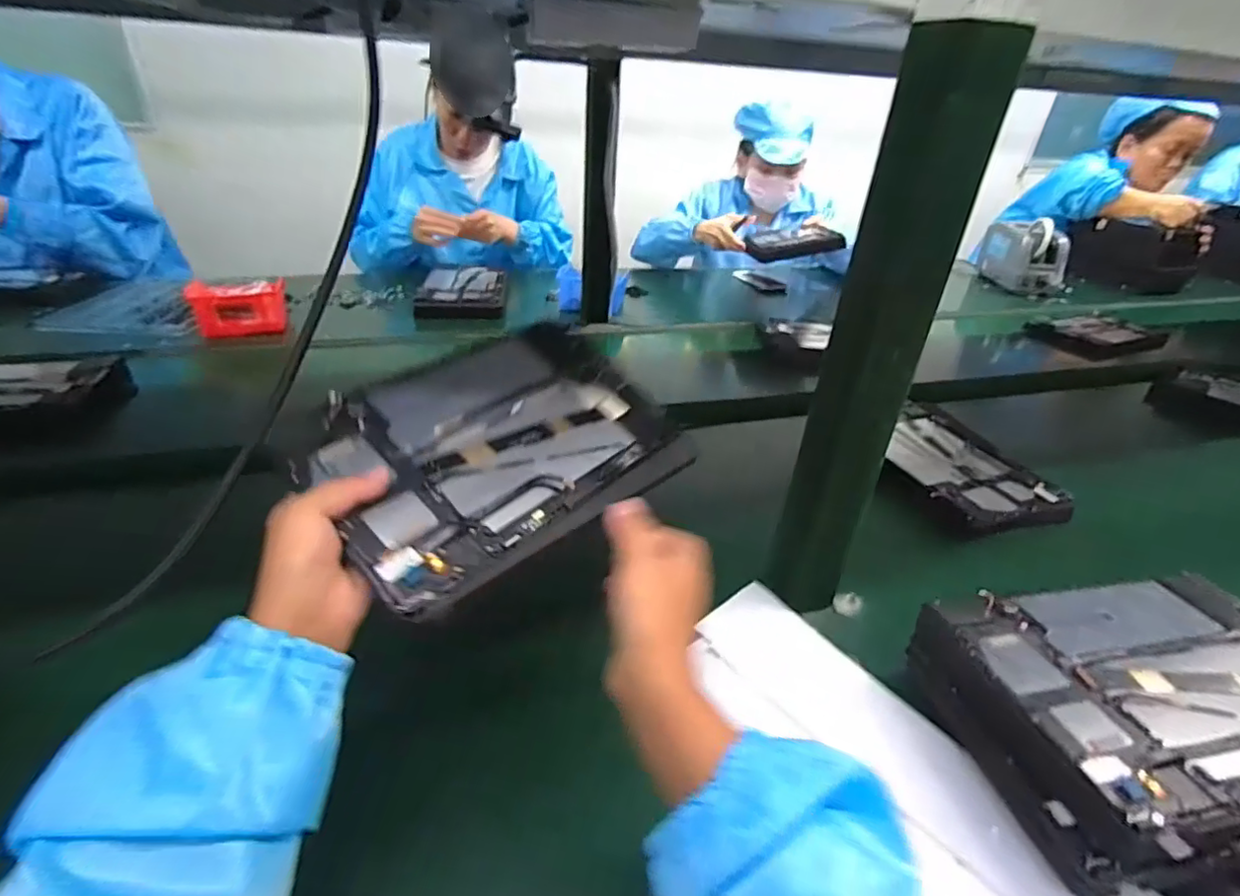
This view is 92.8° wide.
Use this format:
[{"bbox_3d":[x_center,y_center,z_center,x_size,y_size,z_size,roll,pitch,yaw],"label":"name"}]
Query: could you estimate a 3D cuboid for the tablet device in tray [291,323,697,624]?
[{"bbox_3d":[-0.078,-0.008,0.397,0.238,0.020,0.169,-29,65,-39],"label":"tablet device in tray"}]

